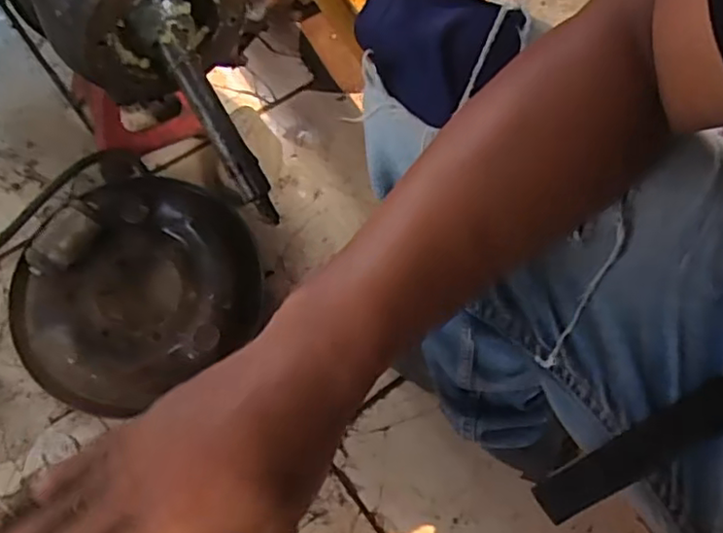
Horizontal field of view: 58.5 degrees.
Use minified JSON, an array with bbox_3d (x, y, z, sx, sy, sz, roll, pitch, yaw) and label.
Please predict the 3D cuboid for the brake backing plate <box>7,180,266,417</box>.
[{"bbox_3d":[-0.253,0.018,0.720,0.275,0.089,0.226,-25,67,-15],"label":"brake backing plate"}]

